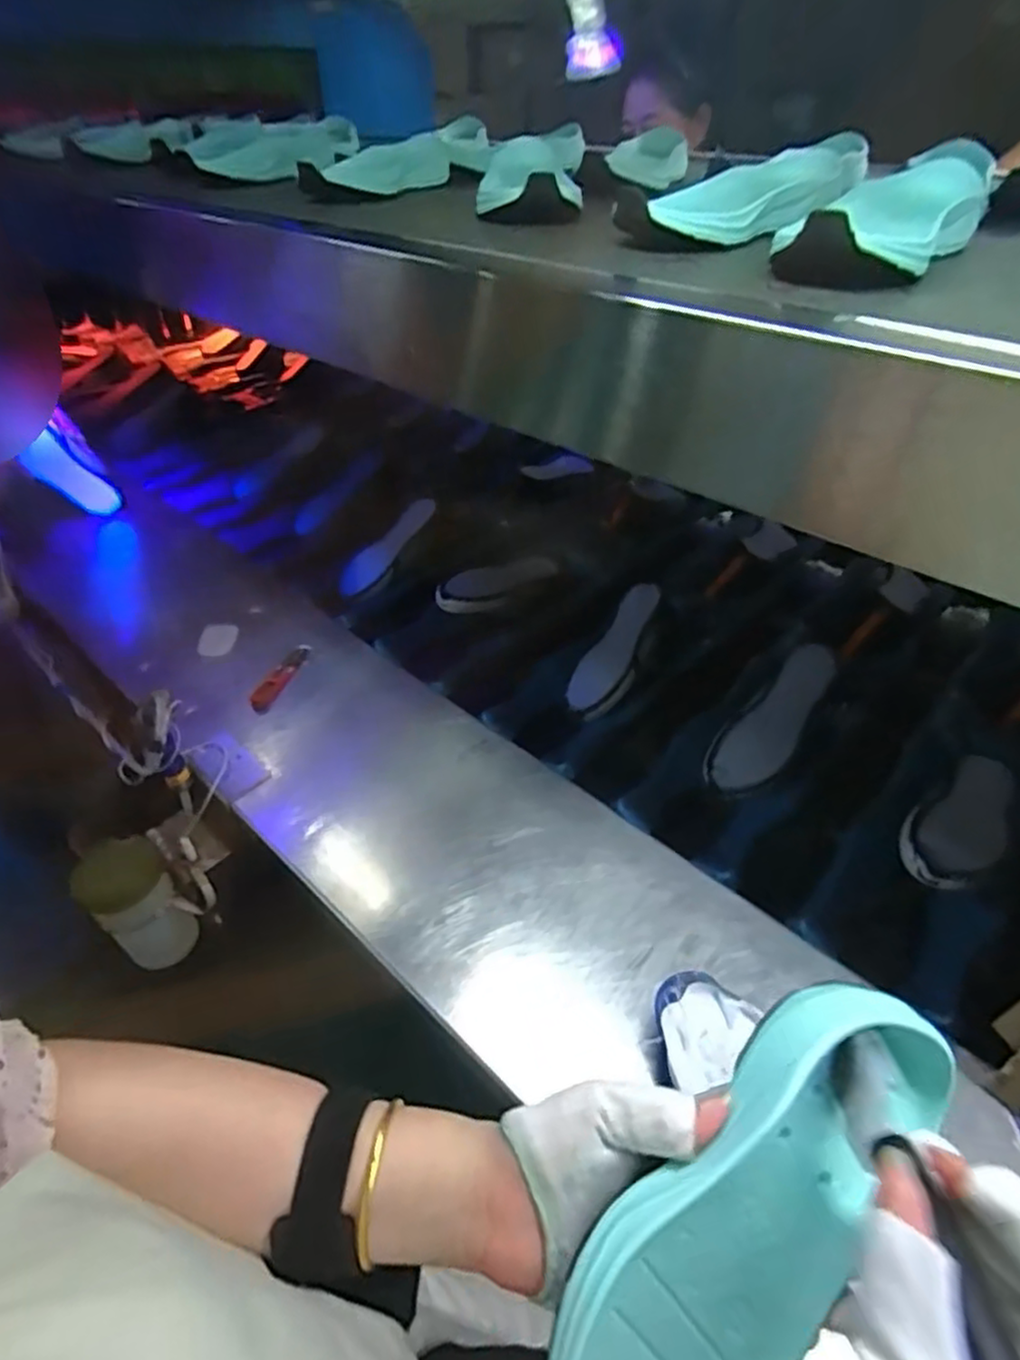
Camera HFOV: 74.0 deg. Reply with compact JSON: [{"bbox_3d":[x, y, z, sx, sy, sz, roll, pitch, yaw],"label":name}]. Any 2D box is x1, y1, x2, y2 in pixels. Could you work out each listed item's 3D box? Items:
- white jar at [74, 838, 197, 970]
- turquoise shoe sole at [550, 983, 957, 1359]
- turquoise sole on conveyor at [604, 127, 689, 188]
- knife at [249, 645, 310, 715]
[{"bbox_3d":[-0.368,0.227,0.674,0.068,0.145,0.072,0,42,0],"label":"white jar"},{"bbox_3d":[0.095,0.225,0.269,0.216,0.048,0.090,-42,89,-17],"label":"turquoise shoe sole"},{"bbox_3d":[0.161,-0.611,0.791,0.082,0.047,0.073,23,47,24],"label":"turquoise sole on conveyor"},{"bbox_3d":[-0.258,-0.002,0.766,0.028,0.011,0.111,11,44,13],"label":"knife"}]

